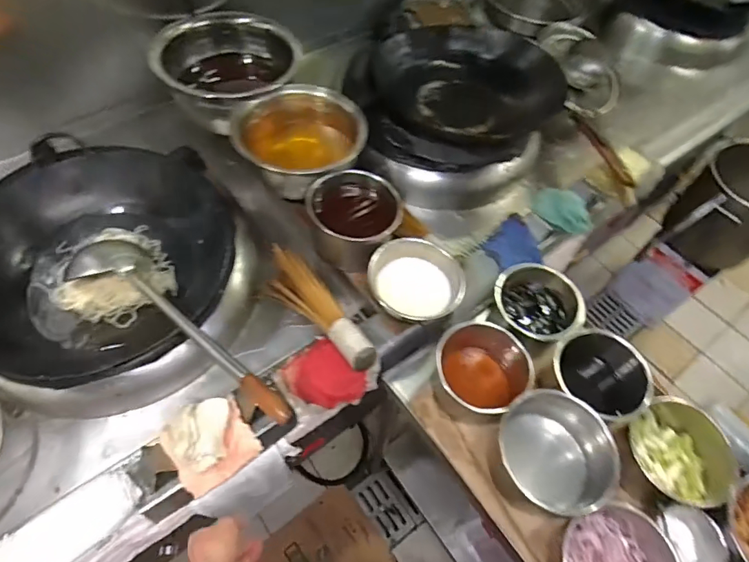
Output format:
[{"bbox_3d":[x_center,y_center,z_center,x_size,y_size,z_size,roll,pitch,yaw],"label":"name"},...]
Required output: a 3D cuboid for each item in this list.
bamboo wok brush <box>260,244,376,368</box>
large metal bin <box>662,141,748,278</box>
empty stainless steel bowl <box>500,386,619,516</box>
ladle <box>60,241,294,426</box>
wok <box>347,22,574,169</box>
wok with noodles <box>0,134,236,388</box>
[{"bbox_3d":[-0.098,0.047,0.866,0.303,0.115,0.096,41,63,20],"label":"bamboo wok brush"},{"bbox_3d":[1.165,-0.227,1.552,0.294,0.357,0.298,-35,66,-23],"label":"large metal bin"},{"bbox_3d":[0.271,0.273,0.732,0.170,0.114,0.164,2,57,-3],"label":"empty stainless steel bowl"},{"bbox_3d":[-0.318,0.079,0.723,0.117,0.103,0.483,-38,67,-24],"label":"ladle"},{"bbox_3d":[0.172,-0.495,1.143,0.470,0.176,0.487,-5,58,-7],"label":"wok"},{"bbox_3d":[-0.471,-0.046,0.817,0.406,0.133,0.458,4,57,-2],"label":"wok with noodles"}]

